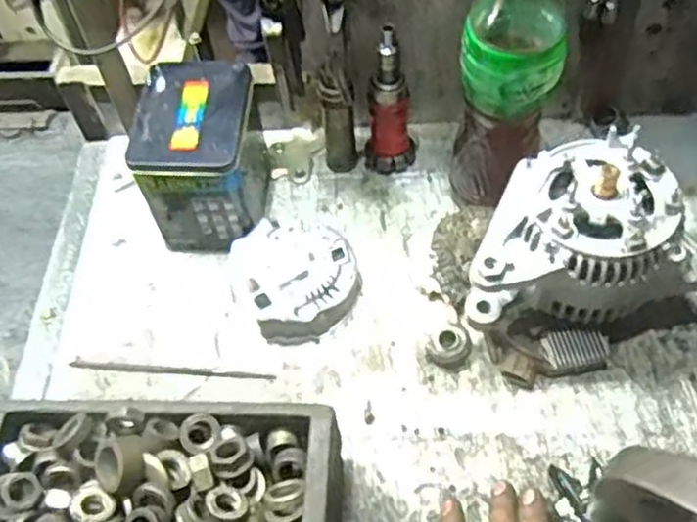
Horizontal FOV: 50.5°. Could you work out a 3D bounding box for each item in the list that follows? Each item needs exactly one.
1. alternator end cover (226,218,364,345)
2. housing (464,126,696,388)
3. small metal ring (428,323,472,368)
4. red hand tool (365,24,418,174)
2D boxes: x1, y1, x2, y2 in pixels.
[{"bbox_3d":[-0.047,0.010,0.662,0.107,0.039,0.113,-34,61,-19],"label":"alternator end cover"},{"bbox_3d":[0.176,-0.001,0.590,0.178,0.142,0.139,-26,59,-14],"label":"housing"},{"bbox_3d":[0.085,0.070,0.619,0.032,0.019,0.034,-1,56,2],"label":"small metal ring"},{"bbox_3d":[0.042,-0.150,0.693,0.046,0.154,0.042,1,56,4],"label":"red hand tool"}]

